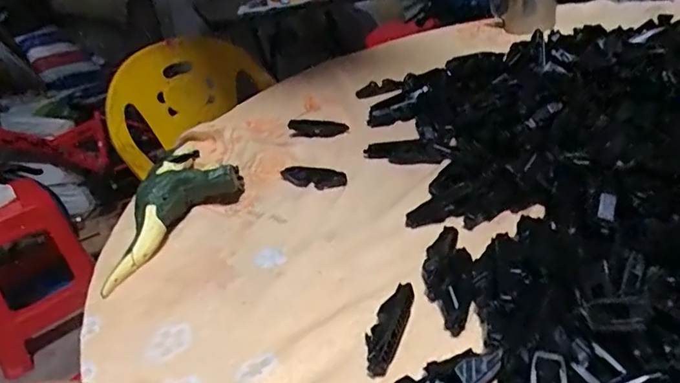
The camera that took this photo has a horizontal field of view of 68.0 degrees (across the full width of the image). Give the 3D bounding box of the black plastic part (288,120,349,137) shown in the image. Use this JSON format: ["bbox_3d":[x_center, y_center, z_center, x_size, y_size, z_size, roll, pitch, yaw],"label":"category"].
[{"bbox_3d":[-0.033,-0.090,0.723,0.091,0.024,0.017,-2,31,18],"label":"black plastic part"}]

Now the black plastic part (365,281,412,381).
[{"bbox_3d":[0.035,0.097,0.367,0.022,0.012,0.083,3,32,25],"label":"black plastic part"}]

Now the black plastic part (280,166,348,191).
[{"bbox_3d":[-0.032,-0.017,0.586,0.079,0.021,0.020,-5,30,14],"label":"black plastic part"}]

